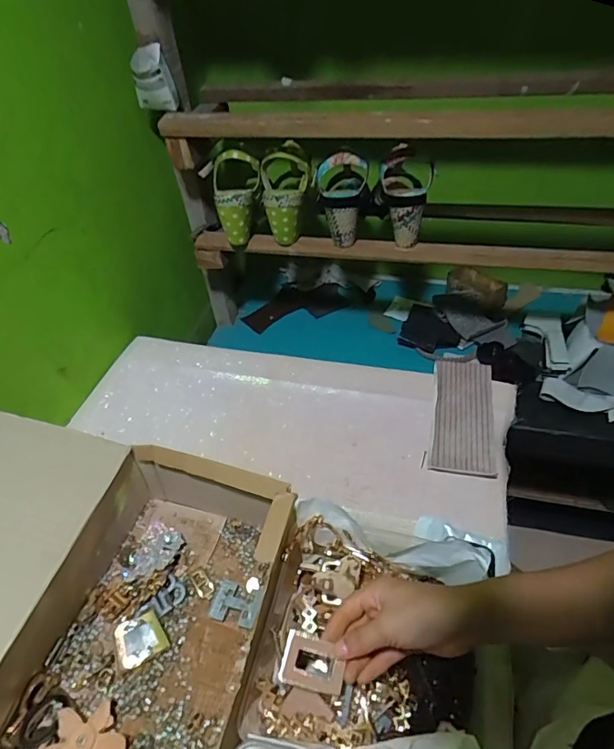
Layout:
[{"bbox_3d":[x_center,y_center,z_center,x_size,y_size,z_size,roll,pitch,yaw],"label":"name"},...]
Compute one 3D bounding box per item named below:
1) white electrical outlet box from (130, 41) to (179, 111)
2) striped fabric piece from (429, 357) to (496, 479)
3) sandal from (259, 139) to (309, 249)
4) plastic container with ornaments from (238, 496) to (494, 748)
[{"bbox_3d":[-0.235,-0.453,0.721,0.057,0.077,0.043,-14,44,-8],"label":"white electrical outlet box"},{"bbox_3d":[0.215,0.057,0.650,0.083,0.031,0.179,7,47,10],"label":"striped fabric piece"},{"bbox_3d":[-0.033,-0.291,0.763,0.080,0.138,0.078,-4,43,3],"label":"sandal"},{"bbox_3d":[0.058,0.240,0.443,0.191,0.078,0.215,12,48,15],"label":"plastic container with ornaments"}]

